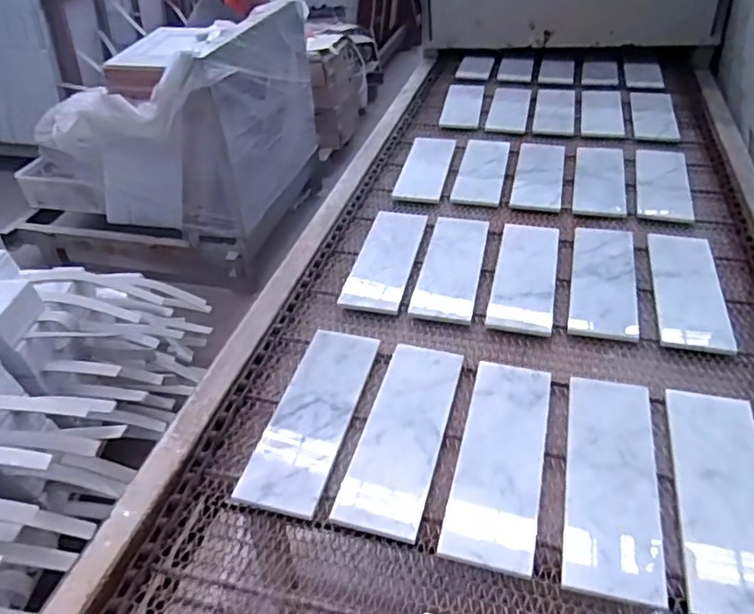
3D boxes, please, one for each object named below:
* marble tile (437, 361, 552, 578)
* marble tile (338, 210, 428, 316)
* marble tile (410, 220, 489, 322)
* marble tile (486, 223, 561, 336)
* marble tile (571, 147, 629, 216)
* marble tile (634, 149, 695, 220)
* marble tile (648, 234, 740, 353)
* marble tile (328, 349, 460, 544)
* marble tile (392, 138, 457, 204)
[{"bbox_3d":[0.165,0.186,0.775,0.108,0.015,0.315,8,39,15],"label":"marble tile"},{"bbox_3d":[0.020,-0.102,1.153,0.113,0.010,0.327,5,39,12],"label":"marble tile"},{"bbox_3d":[0.143,-0.082,1.120,0.108,0.020,0.315,6,39,13],"label":"marble tile"},{"bbox_3d":[0.283,-0.071,1.107,0.116,0.018,0.343,7,39,14],"label":"marble tile"},{"bbox_3d":[0.539,-0.312,1.429,0.119,0.019,0.371,8,40,15],"label":"marble tile"},{"bbox_3d":[0.692,-0.306,1.433,0.118,0.015,0.407,10,40,17],"label":"marble tile"},{"bbox_3d":[0.565,-0.038,1.074,0.117,0.024,0.342,12,37,13],"label":"marble tile"},{"bbox_3d":[0.039,0.168,0.816,0.109,0.017,0.319,7,39,14],"label":"marble tile"},{"bbox_3d":[0.123,-0.351,1.484,0.116,0.015,0.338,5,39,11],"label":"marble tile"}]

